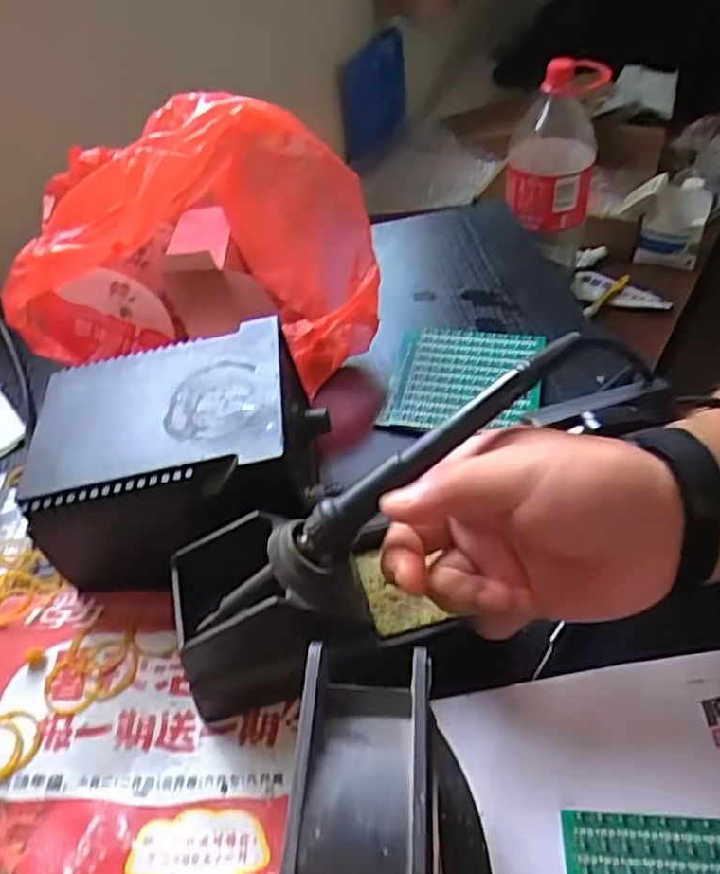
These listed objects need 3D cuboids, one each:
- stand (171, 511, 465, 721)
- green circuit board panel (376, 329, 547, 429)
[{"bbox_3d":[-0.028,0.076,0.329,0.128,0.075,0.063,-16,47,-9],"label":"stand"},{"bbox_3d":[0.074,-0.040,0.480,0.102,0.005,0.098,9,53,13],"label":"green circuit board panel"}]

